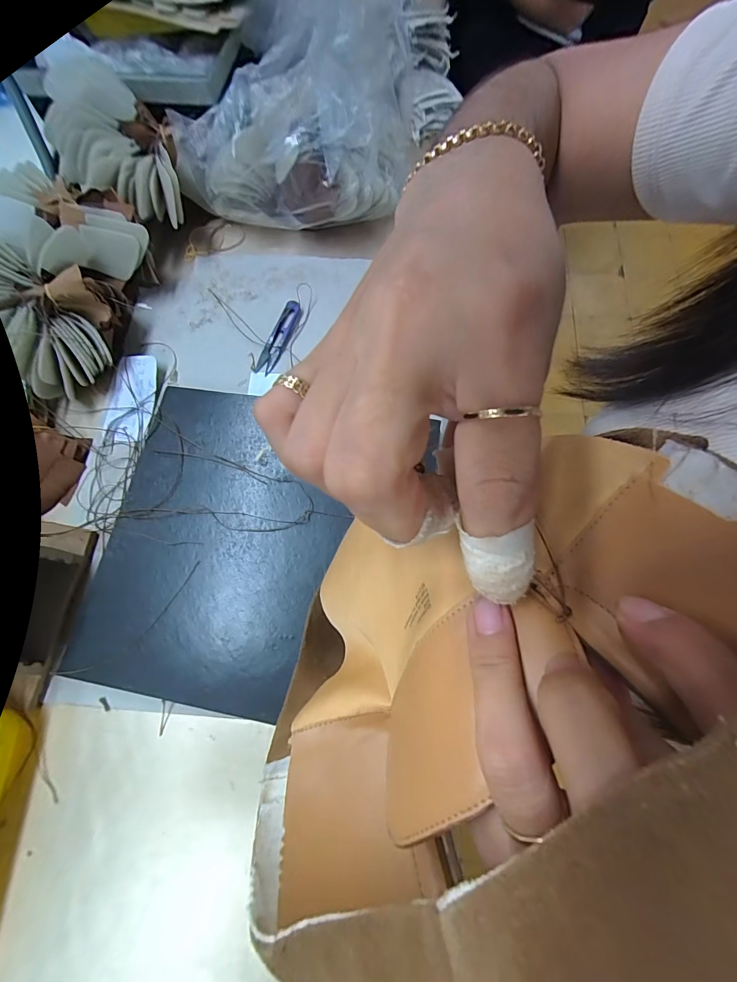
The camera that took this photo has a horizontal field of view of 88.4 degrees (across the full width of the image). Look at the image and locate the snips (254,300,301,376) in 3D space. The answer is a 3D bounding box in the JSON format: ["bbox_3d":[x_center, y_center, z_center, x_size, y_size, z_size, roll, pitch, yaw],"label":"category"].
[{"bbox_3d":[-0.105,-0.183,0.450,0.024,0.009,0.098,23,75,8],"label":"snips"}]

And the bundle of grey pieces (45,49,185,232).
[{"bbox_3d":[-0.295,-0.397,0.436,0.125,0.079,0.182,-26,75,-7],"label":"bundle of grey pieces"}]

